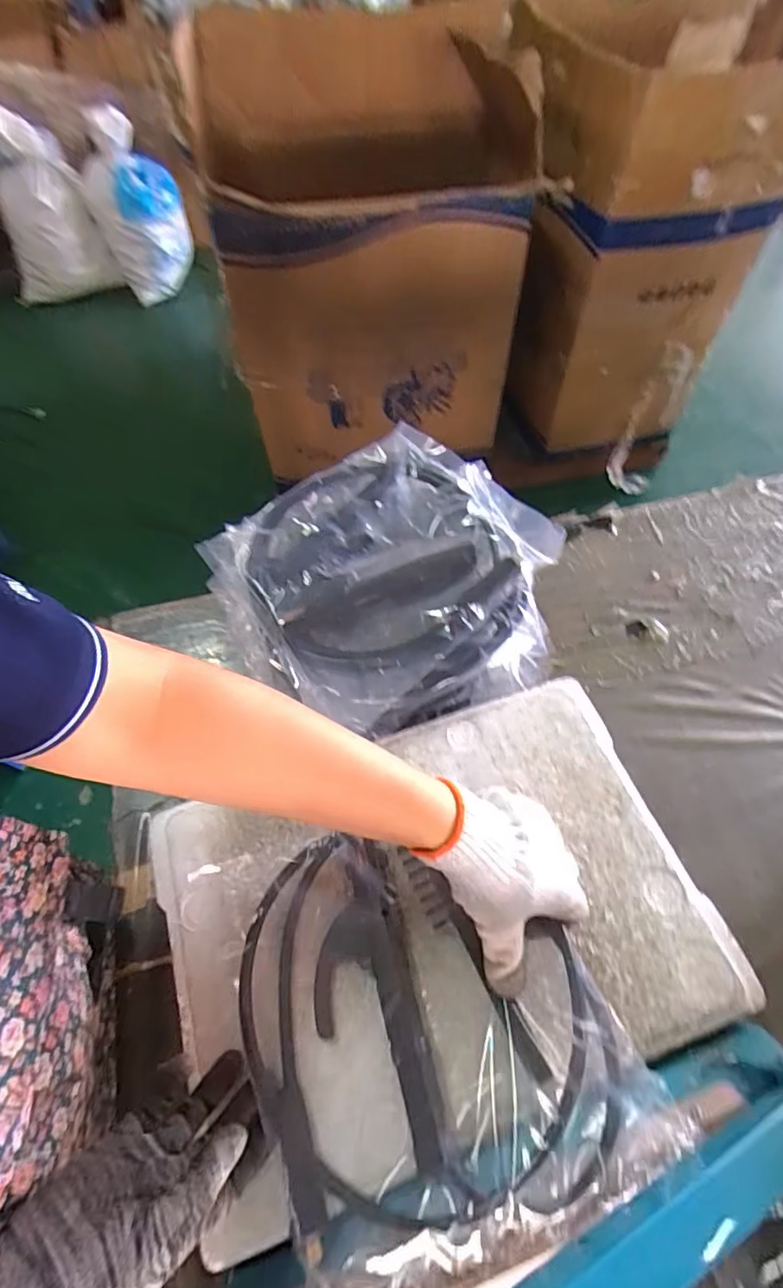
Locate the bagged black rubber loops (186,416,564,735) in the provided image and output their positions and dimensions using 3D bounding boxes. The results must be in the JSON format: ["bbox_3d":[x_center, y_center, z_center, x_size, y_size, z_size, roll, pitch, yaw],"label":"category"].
[{"bbox_3d":[-0.001,-0.046,0.569,0.282,0.146,0.258,-28,62,-15],"label":"bagged black rubber loops"}]

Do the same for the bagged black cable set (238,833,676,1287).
[{"bbox_3d":[0.018,0.250,0.381,0.240,0.044,0.239,-20,60,-10],"label":"bagged black cable set"}]

